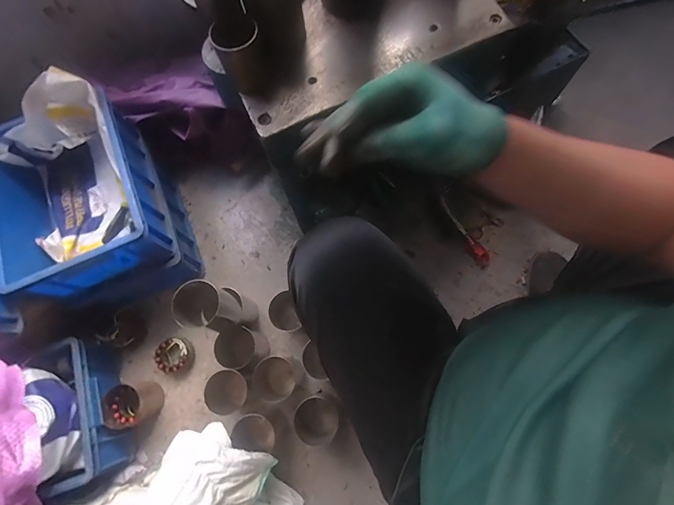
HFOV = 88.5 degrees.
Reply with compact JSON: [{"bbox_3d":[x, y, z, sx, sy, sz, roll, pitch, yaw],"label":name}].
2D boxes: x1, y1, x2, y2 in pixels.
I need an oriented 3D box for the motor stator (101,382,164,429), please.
[{"bbox_3d":[-0.478,0.358,0.818,0.096,0.094,0.092,-1,71,2],"label":"motor stator"}]

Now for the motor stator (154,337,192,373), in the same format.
[{"bbox_3d":[-0.411,0.258,0.873,0.088,0.045,0.082,-1,71,2],"label":"motor stator"}]

